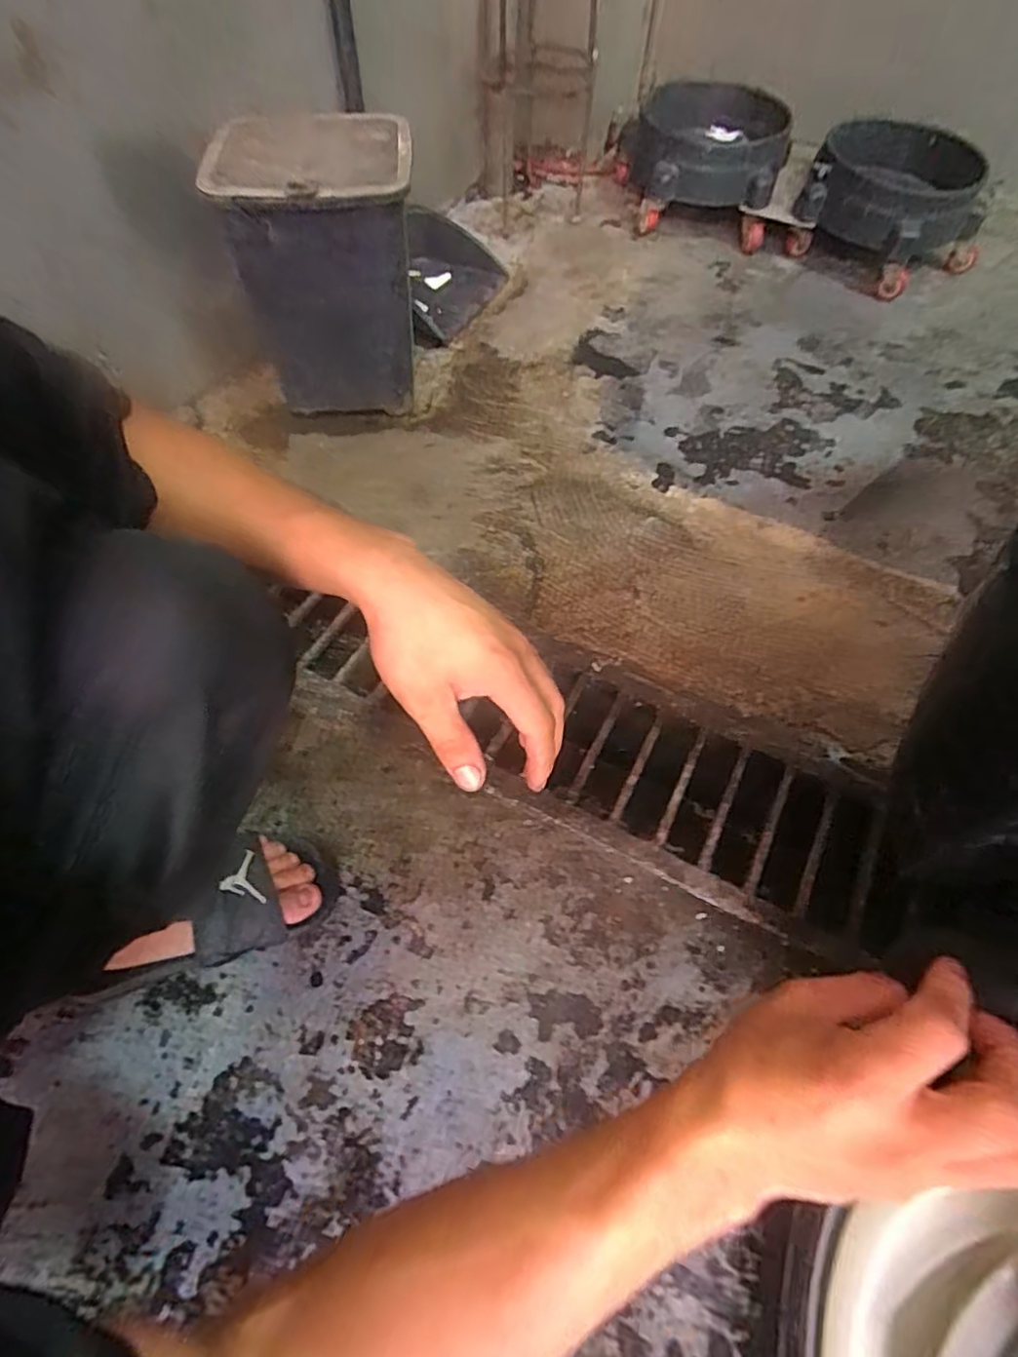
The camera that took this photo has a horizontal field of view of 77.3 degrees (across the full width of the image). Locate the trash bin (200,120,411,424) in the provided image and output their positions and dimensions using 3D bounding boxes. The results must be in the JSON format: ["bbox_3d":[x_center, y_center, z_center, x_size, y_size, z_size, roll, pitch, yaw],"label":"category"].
[{"bbox_3d":[-0.247,-0.563,0.900,0.234,0.299,0.220,-3,59,-4],"label":"trash bin"}]

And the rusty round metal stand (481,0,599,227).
[{"bbox_3d":[0.059,-1.135,1.136,0.201,0.496,0.254,7,59,2],"label":"rusty round metal stand"}]

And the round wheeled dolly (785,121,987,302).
[{"bbox_3d":[0.728,-0.892,1.197,0.322,0.158,0.340,1,59,-2],"label":"round wheeled dolly"}]

